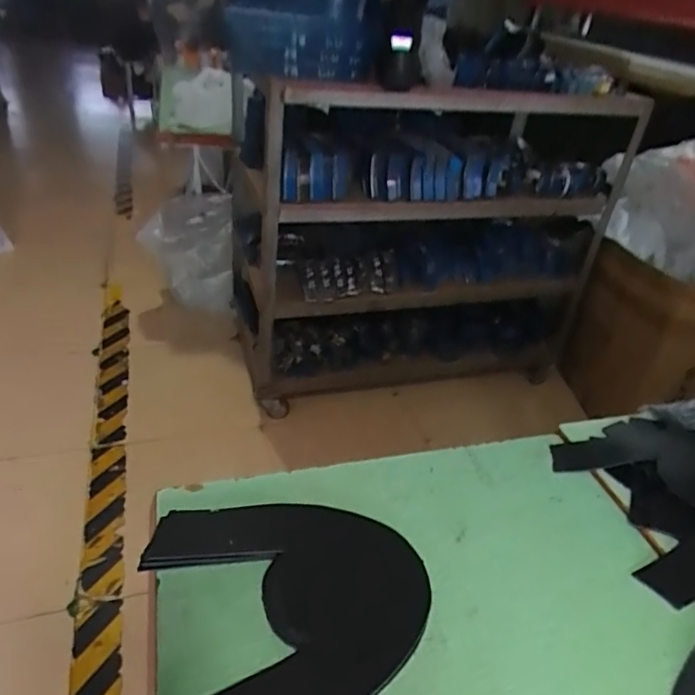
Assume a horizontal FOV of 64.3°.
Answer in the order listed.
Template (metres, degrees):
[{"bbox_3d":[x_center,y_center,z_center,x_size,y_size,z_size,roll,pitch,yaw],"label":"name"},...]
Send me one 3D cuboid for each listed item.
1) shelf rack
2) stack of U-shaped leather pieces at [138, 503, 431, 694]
[{"bbox_3d":[0.281,-0.382,1.873,1.268,0.945,0.575,-2,35,-13],"label":"shelf rack"},{"bbox_3d":[-0.052,0.238,0.512,0.243,0.034,0.232,-6,36,-16],"label":"stack of U-shaped leather pieces"}]

